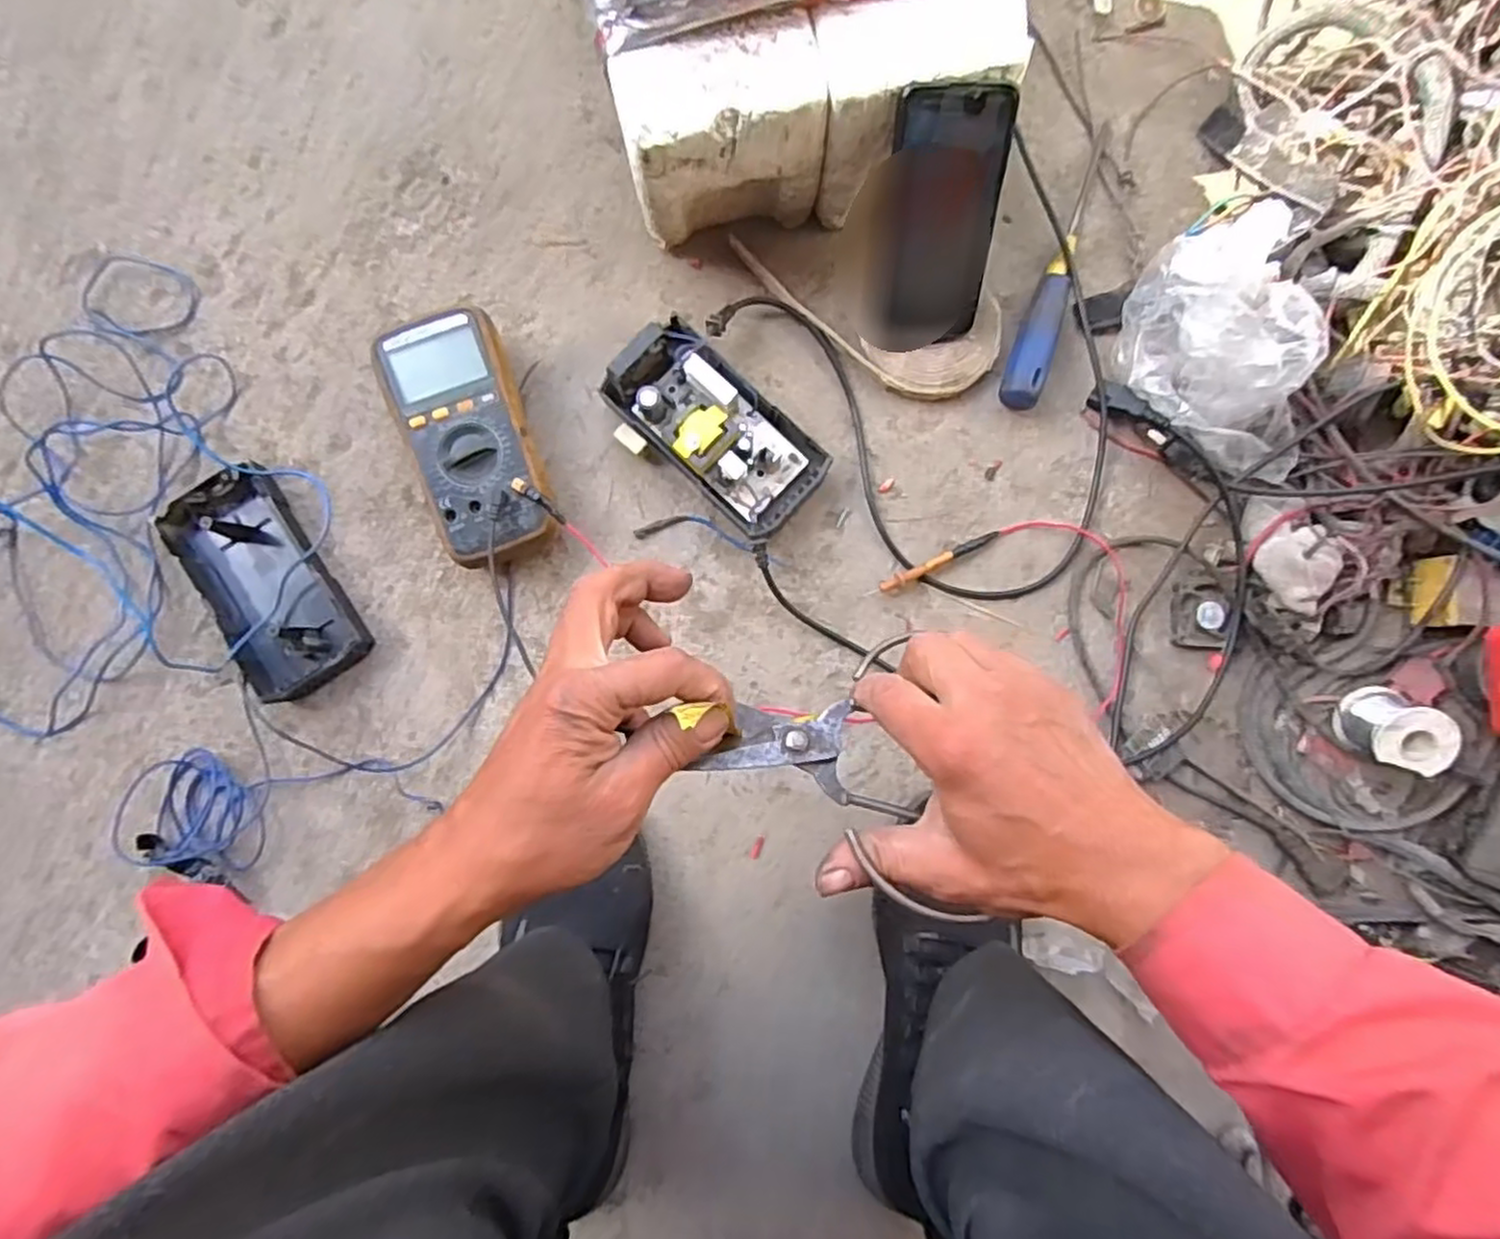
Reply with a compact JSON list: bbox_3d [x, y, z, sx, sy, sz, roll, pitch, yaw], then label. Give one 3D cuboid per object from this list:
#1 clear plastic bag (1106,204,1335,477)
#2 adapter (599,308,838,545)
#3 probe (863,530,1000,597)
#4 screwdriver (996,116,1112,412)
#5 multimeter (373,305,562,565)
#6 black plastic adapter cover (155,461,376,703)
[{"bbox_3d":[0.343,-0.186,0.548,0.102,0.100,0.177,-15,89,-1],"label":"clear plastic bag"},{"bbox_3d":[-0.026,-0.139,0.555,0.164,0.053,0.095,41,89,0],"label":"adapter"},{"bbox_3d":[0.143,-0.043,0.576,0.113,0.014,0.011,-25,89,-1],"label":"probe"},{"bbox_3d":[0.243,-0.277,0.581,0.028,0.026,0.238,19,89,0],"label":"screwdriver"},{"bbox_3d":[-0.205,-0.133,0.555,0.090,0.052,0.178,-20,89,0],"label":"multimeter"},{"bbox_3d":[-0.359,-0.027,0.552,0.083,0.029,0.166,-30,89,-1],"label":"black plastic adapter cover"}]

